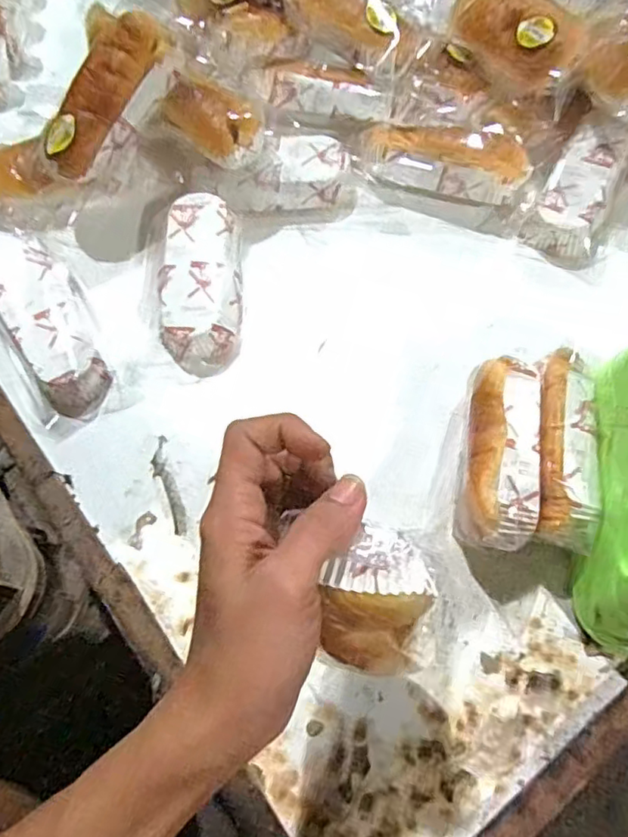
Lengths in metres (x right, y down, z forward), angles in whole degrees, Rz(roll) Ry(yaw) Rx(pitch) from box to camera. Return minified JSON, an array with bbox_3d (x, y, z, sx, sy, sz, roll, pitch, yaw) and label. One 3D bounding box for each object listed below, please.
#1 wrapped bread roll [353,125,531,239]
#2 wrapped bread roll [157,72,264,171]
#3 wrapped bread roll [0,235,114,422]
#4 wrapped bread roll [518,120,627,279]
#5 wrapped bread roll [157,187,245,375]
[{"bbox_3d":[0.115,-0.226,0.535,0.158,0.058,0.060,15,70,8],"label":"wrapped bread roll"},{"bbox_3d":[-0.085,-0.254,0.507,0.083,0.046,0.052,33,74,14],"label":"wrapped bread roll"},{"bbox_3d":[-0.219,-0.076,0.487,0.067,0.043,0.158,-31,71,-10],"label":"wrapped bread roll"},{"bbox_3d":[0.241,-0.198,0.521,0.072,0.033,0.131,25,86,11],"label":"wrapped bread roll"},{"bbox_3d":[-0.095,-0.115,0.503,0.068,0.043,0.155,0,68,2],"label":"wrapped bread roll"}]

